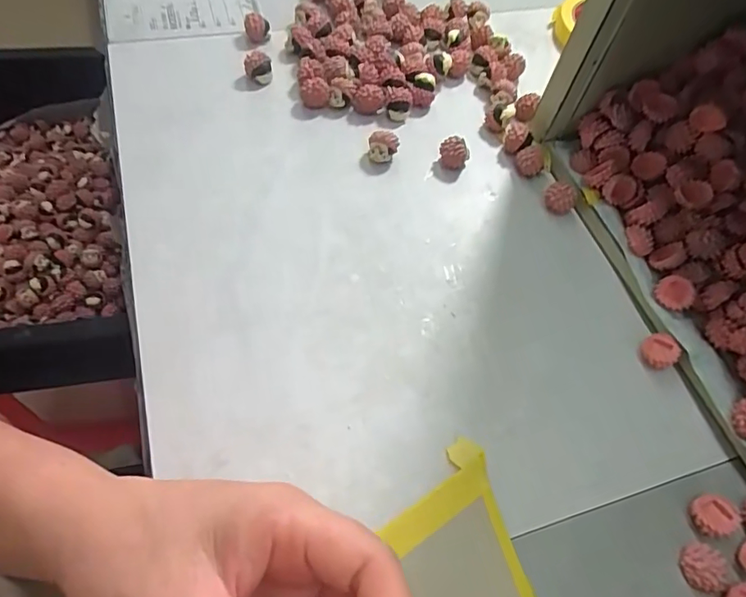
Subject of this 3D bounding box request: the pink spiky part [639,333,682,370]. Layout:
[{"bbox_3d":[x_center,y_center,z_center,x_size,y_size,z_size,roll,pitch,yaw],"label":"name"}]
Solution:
[{"bbox_3d":[0.162,0.029,0.292,0.018,0.010,0.020,-27,66,-21],"label":"pink spiky part"}]

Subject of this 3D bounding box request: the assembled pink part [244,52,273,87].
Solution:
[{"bbox_3d":[-0.085,-0.172,0.386,0.019,0.020,0.014,-13,62,-14],"label":"assembled pink part"}]

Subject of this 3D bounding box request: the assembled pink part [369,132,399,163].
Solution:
[{"bbox_3d":[0.007,-0.101,0.351,0.019,0.020,0.014,5,59,-4],"label":"assembled pink part"}]

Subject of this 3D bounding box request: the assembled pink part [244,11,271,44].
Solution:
[{"bbox_3d":[-0.092,-0.216,0.412,0.018,0.023,0.017,-10,60,-10],"label":"assembled pink part"}]

